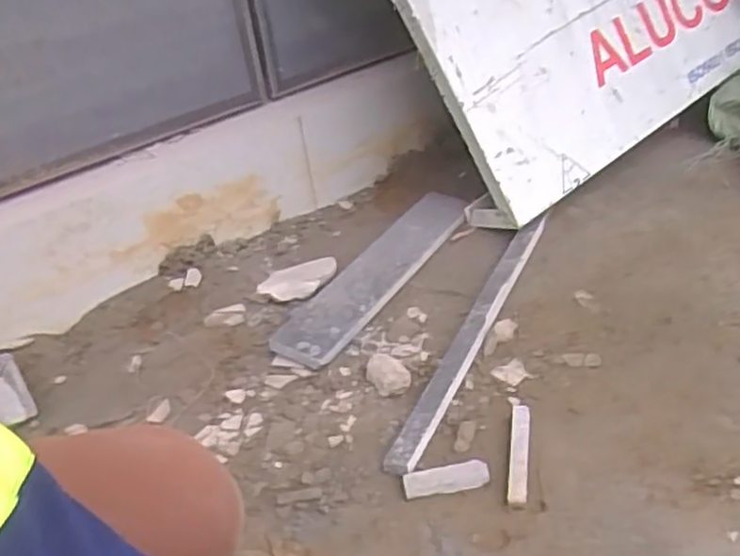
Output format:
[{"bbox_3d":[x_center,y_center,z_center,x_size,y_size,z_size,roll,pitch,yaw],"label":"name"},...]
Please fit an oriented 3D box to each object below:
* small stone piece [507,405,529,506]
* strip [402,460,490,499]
[{"bbox_3d":[0.167,0.195,0.800,0.021,0.023,0.131,4,38,12],"label":"small stone piece"},{"bbox_3d":[0.083,0.221,0.783,0.093,0.007,0.030,-9,57,-4],"label":"strip"}]

